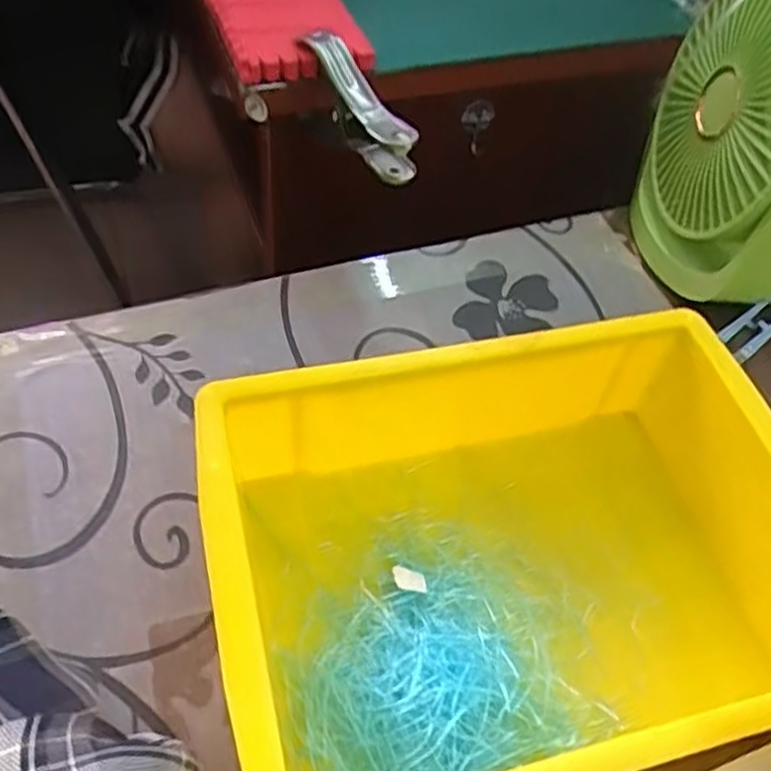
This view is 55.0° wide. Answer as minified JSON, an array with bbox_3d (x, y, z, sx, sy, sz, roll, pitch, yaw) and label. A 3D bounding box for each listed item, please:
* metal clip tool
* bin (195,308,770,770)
[{"bbox_3d":[-0.012,-0.151,0.400,0.029,0.039,0.091,-27,81,-22],"label":"metal clip tool"},{"bbox_3d":[0.058,0.072,0.312,0.252,0.074,0.170,-10,55,-11],"label":"bin"}]

